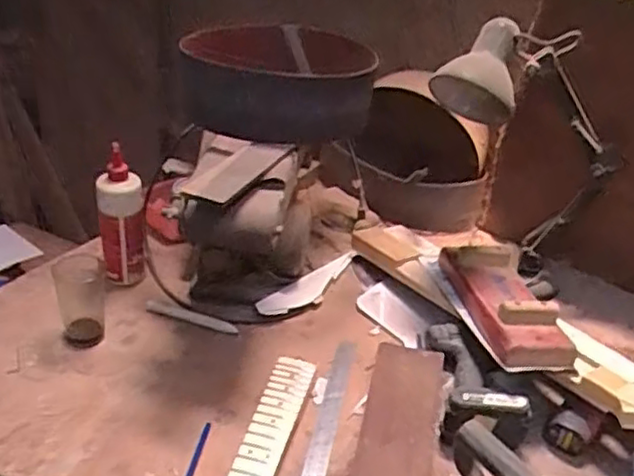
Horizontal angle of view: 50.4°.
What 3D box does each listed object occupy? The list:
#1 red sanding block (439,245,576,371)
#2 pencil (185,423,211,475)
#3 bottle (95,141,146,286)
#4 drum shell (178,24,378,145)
[{"bbox_3d":[0.275,0.081,0.991,0.124,0.067,0.289,1,35,-5],"label":"red sanding block"},{"bbox_3d":[-0.153,0.284,0.834,0.012,0.009,0.132,7,34,8],"label":"pencil"},{"bbox_3d":[-0.307,-0.018,1.065,0.073,0.204,0.070,-7,37,-15],"label":"bottle"},{"bbox_3d":[-0.057,-0.248,1.059,0.268,0.108,0.258,1,34,-1],"label":"drum shell"}]

